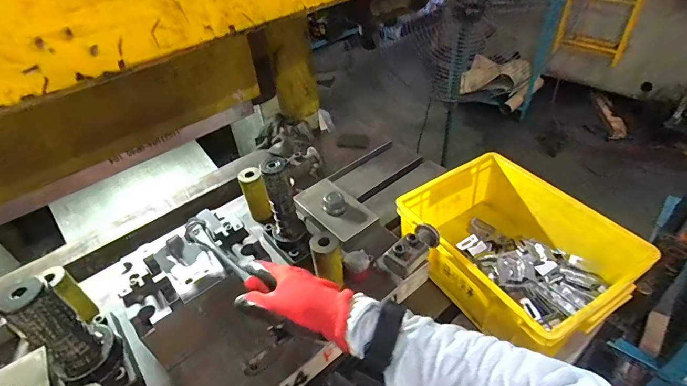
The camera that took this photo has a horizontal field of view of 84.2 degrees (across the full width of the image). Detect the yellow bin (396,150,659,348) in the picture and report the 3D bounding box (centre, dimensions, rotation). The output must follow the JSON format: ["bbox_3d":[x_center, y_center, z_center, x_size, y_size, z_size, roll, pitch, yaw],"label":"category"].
[{"bbox_3d":[0.297,0.104,0.683,0.262,0.138,0.344,-25,43,-20],"label":"yellow bin"}]

